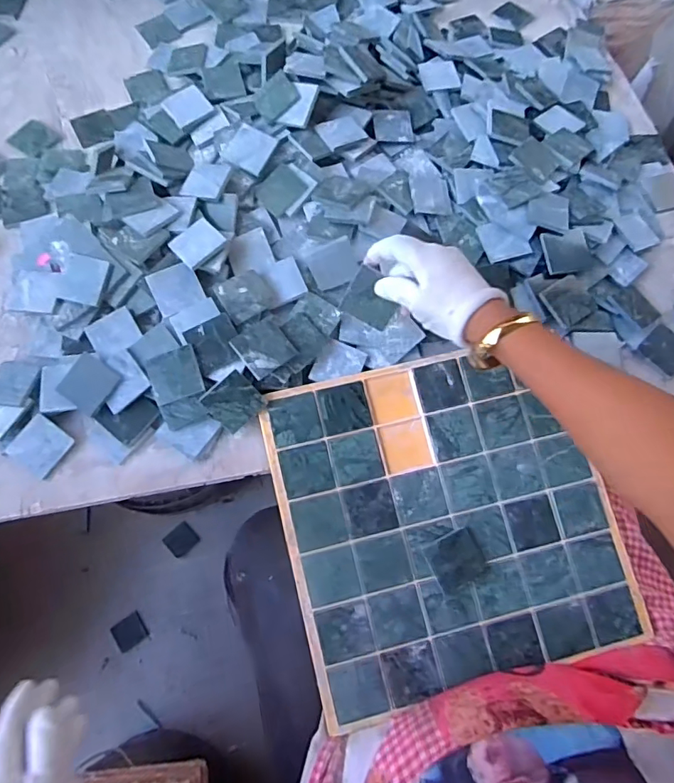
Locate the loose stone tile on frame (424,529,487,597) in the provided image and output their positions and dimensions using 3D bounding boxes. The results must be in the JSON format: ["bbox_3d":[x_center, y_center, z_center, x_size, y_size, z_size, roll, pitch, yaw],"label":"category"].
[{"bbox_3d":[0.118,0.164,0.492,0.052,0.012,0.047,-24,73,-10],"label":"loose stone tile on frame"}]

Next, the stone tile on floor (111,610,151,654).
[{"bbox_3d":[-0.374,0.436,0.909,0.055,0.010,0.052,-35,75,-13],"label":"stone tile on floor"}]

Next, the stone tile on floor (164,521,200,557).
[{"bbox_3d":[-0.297,0.284,0.962,0.055,0.006,0.049,-40,76,-14],"label":"stone tile on floor"}]

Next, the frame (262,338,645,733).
[{"bbox_3d":[0.112,0.123,0.506,0.319,0.013,0.314,-13,80,-4],"label":"frame"}]

